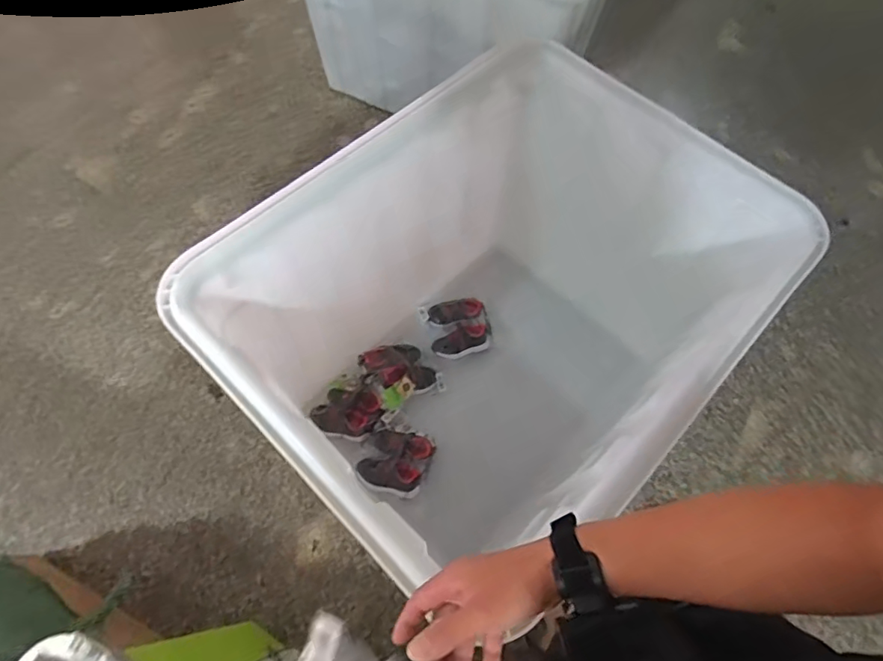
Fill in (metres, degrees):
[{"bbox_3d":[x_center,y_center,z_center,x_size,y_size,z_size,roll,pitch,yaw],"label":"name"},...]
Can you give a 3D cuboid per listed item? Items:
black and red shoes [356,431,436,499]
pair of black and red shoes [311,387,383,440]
[{"bbox_3d":[-0.115,0.328,1.325,0.166,0.065,0.173,21,65,7],"label":"black and red shoes"},{"bbox_3d":[-0.250,0.214,1.375,0.180,0.062,0.126,4,64,-1],"label":"pair of black and red shoes"}]

